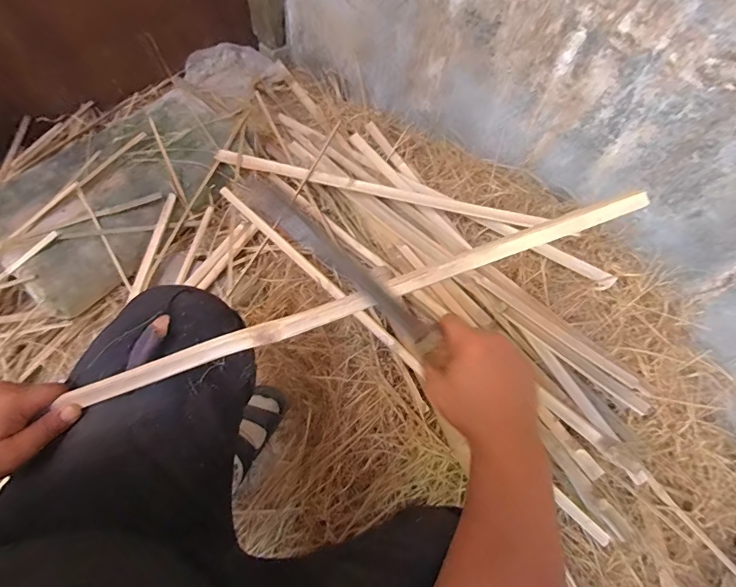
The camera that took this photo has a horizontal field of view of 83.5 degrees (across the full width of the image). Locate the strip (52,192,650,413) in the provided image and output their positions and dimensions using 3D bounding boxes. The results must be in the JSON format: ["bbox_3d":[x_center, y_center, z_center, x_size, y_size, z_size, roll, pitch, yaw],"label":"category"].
[{"bbox_3d":[-0.016,0.009,0.396,0.558,0.011,0.022,-20,92,2],"label":"strip"}]

